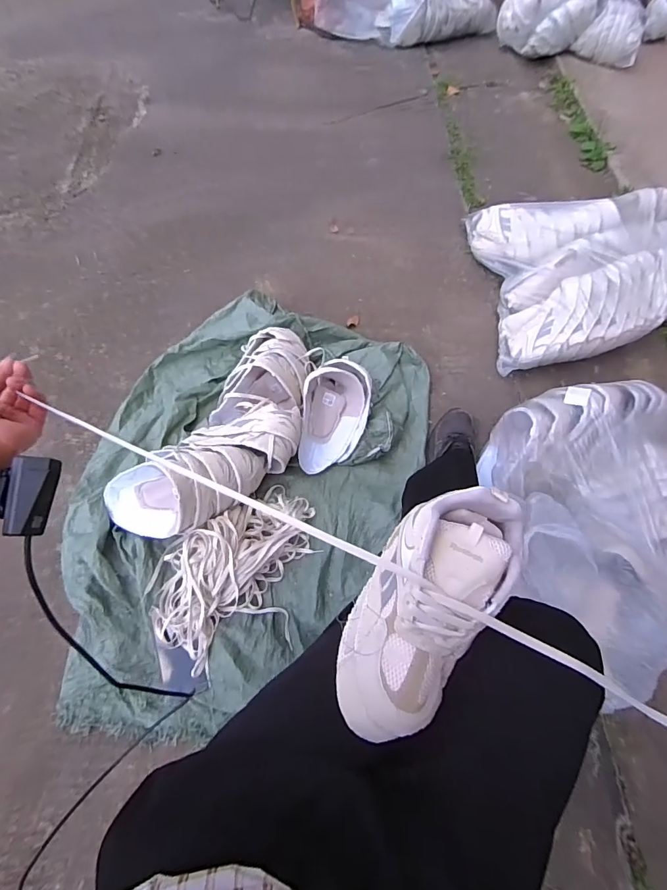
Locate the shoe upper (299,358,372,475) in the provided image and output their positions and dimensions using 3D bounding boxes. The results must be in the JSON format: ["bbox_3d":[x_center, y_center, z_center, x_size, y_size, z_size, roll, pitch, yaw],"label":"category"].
[{"bbox_3d":[0.004,-0.065,0.918,0.138,0.104,0.247,10,65,4],"label":"shoe upper"}]

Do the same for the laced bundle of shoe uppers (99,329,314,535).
[{"bbox_3d":[-0.208,-0.018,0.851,0.238,0.123,0.518,36,70,17],"label":"laced bundle of shoe uppers"}]

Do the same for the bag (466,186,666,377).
[{"bbox_3d":[0.633,-0.465,0.991,0.469,0.320,0.490,-2,64,1],"label":"bag"}]

